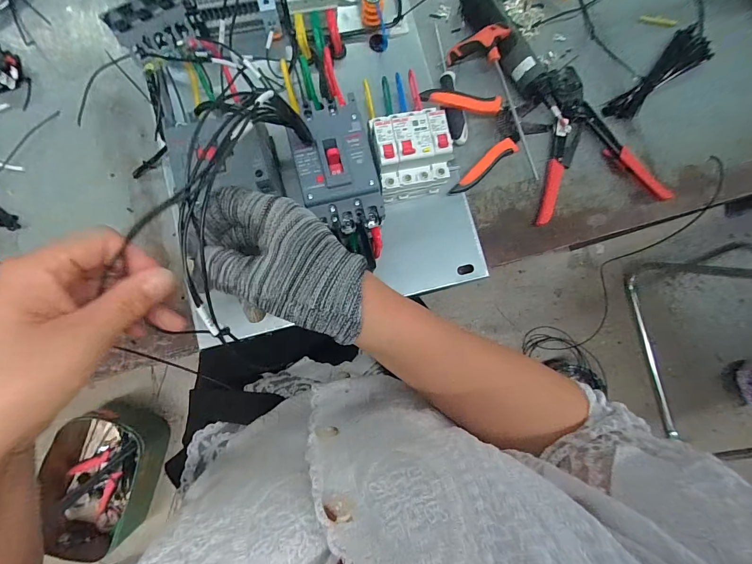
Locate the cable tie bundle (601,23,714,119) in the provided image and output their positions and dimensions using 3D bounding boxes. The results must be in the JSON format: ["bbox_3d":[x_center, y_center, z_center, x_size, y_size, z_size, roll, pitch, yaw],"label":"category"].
[{"bbox_3d":[0.356,-0.260,0.455,0.181,0.017,0.047,-41,88,-7],"label":"cable tie bundle"}]

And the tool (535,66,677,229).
[{"bbox_3d":[0.251,-0.174,0.435,0.155,0.020,0.183,-12,85,-5],"label":"tool"}]

